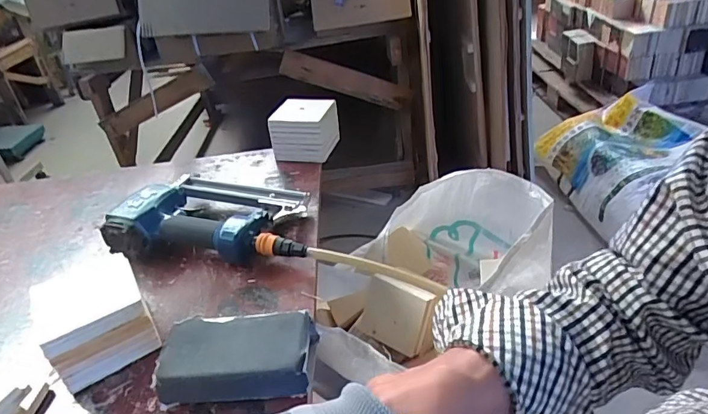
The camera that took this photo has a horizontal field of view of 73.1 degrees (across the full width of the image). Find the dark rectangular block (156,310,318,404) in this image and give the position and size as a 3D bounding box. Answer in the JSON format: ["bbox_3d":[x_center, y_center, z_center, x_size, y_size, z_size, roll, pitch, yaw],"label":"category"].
[{"bbox_3d":[-0.108,0.140,0.452,0.136,0.038,0.074,-5,35,3],"label":"dark rectangular block"}]

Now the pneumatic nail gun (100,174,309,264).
[{"bbox_3d":[-0.181,0.010,0.639,0.252,0.062,0.140,0,36,11],"label":"pneumatic nail gun"}]

